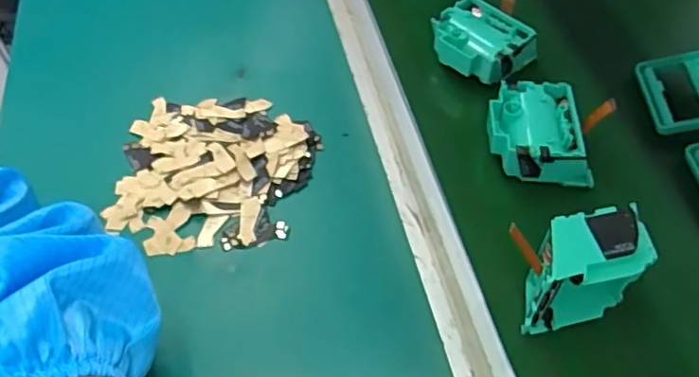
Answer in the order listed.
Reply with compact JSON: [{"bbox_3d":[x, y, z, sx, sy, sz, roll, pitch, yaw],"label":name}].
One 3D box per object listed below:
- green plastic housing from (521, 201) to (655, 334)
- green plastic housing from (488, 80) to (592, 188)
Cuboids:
[{"bbox_3d":[0.142,0.053,0.372,0.072,0.076,0.038,-11,53,-9],"label":"green plastic housing"},{"bbox_3d":[0.143,-0.041,0.464,0.070,0.041,0.077,3,52,2],"label":"green plastic housing"}]

